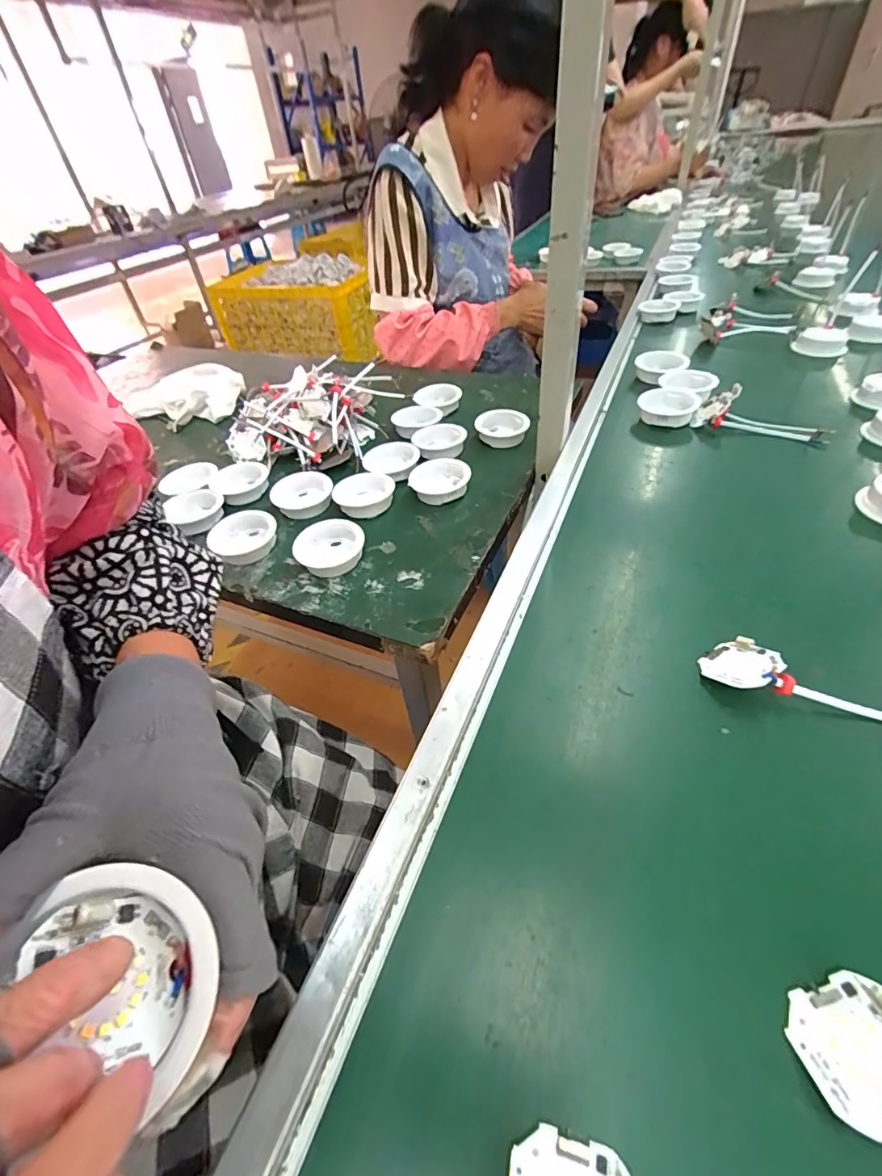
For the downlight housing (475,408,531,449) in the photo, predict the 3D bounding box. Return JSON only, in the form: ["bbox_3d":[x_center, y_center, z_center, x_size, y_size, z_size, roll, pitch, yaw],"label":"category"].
[{"bbox_3d":[0.084,-0.221,0.661,0.069,0.025,0.061,7,46,12],"label":"downlight housing"}]

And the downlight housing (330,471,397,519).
[{"bbox_3d":[-0.095,-0.117,0.593,0.071,0.018,0.074,-3,45,3],"label":"downlight housing"}]

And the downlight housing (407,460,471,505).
[{"bbox_3d":[-0.004,-0.128,0.574,0.076,0.024,0.071,-1,45,4],"label":"downlight housing"}]

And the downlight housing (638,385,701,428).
[{"bbox_3d":[0.298,-0.236,0.637,0.072,0.027,0.079,19,50,23],"label":"downlight housing"}]

